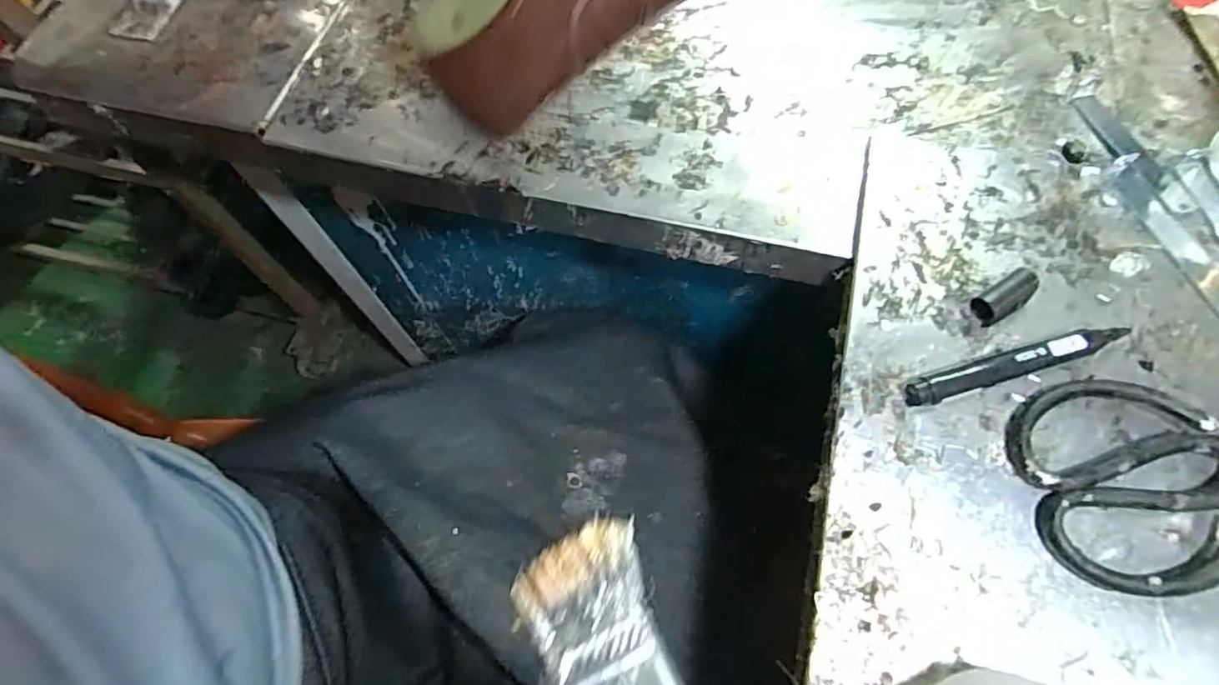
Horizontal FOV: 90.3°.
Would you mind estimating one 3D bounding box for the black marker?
[{"bbox_3d":[0.224,0.012,0.333,0.124,0.019,0.014,-15,66,-4],"label":"black marker"}]

